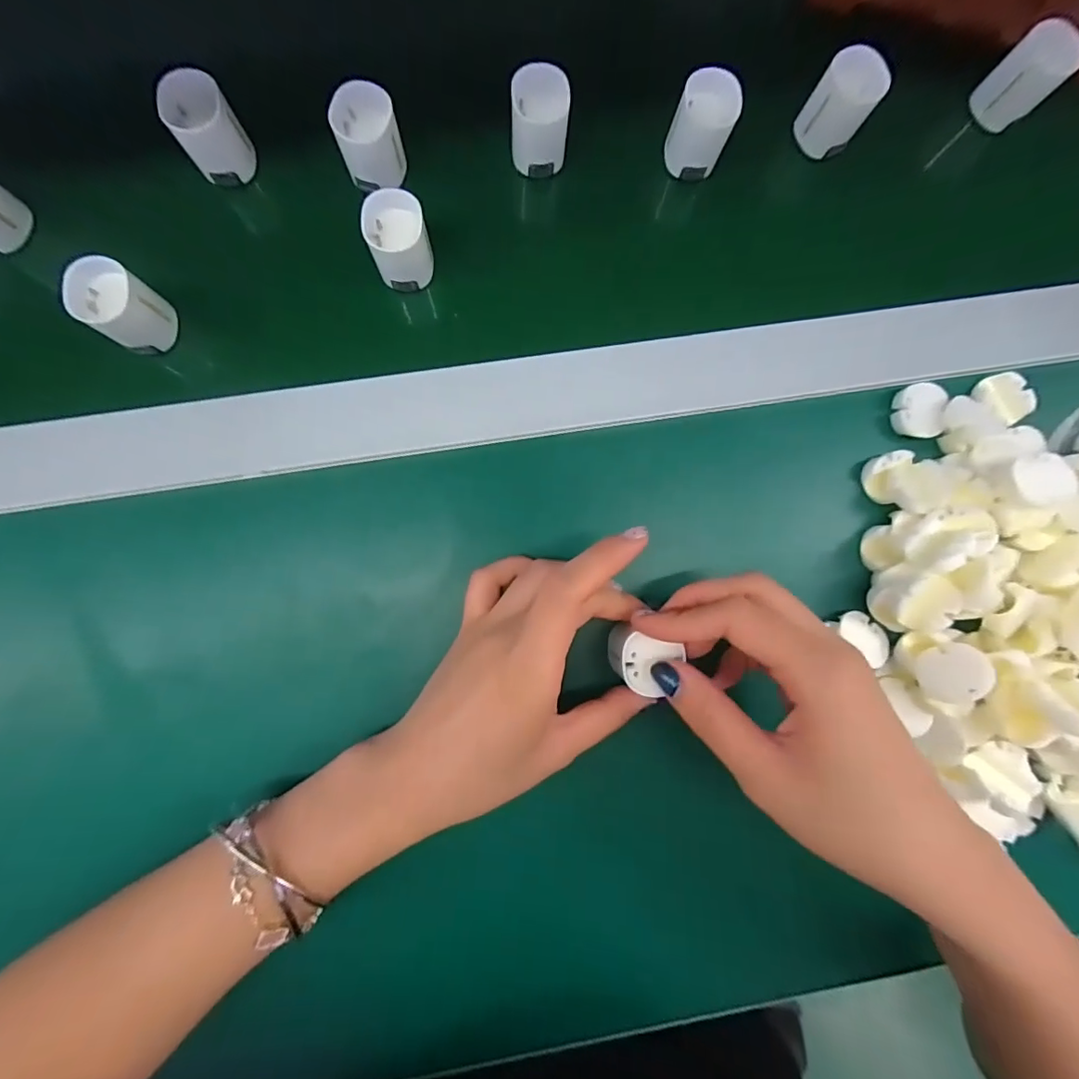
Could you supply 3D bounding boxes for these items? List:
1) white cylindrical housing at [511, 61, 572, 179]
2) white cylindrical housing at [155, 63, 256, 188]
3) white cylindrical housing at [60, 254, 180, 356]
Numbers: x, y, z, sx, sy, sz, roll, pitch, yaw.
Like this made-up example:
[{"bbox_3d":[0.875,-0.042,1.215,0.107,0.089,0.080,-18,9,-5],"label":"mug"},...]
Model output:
[{"bbox_3d":[0.000,-0.209,0.261,0.028,0.034,0.028,0,87,-7],"label":"white cylindrical housing"},{"bbox_3d":[-0.162,-0.200,0.253,0.029,0.035,0.034,-39,92,-7],"label":"white cylindrical housing"},{"bbox_3d":[-0.199,-0.110,0.248,0.029,0.037,0.030,0,87,-7],"label":"white cylindrical housing"}]

